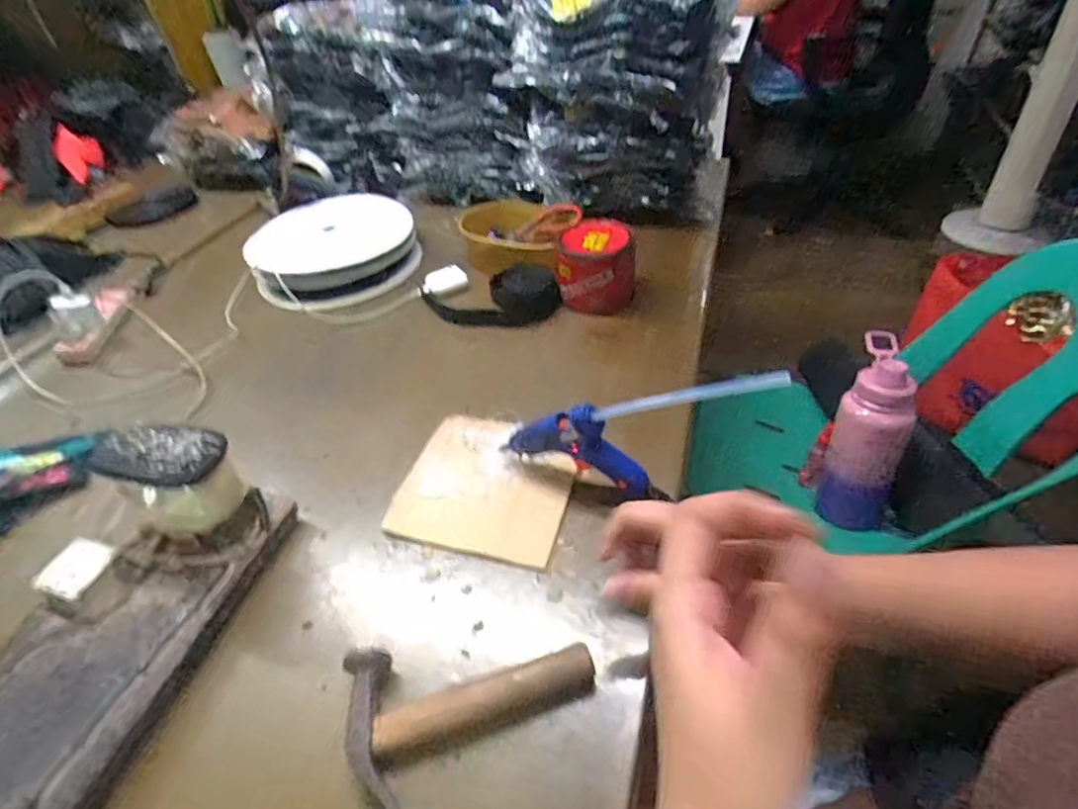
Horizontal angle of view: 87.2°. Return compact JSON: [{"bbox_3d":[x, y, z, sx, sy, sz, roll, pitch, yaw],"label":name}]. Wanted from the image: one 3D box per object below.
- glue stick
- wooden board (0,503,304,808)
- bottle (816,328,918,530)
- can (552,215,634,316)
[{"bbox_3d":[0.105,-0.005,0.422,0.157,0.011,0.009,-12,31,42],"label":"glue stick"},{"bbox_3d":[-0.356,0.243,0.345,0.149,0.032,0.486,10,41,10],"label":"wooden board"},{"bbox_3d":[0.450,0.045,0.776,0.086,0.270,0.095,11,23,18],"label":"bottle"},{"bbox_3d":[0.080,-0.191,0.760,0.097,0.086,0.100,-3,42,3],"label":"can"}]

